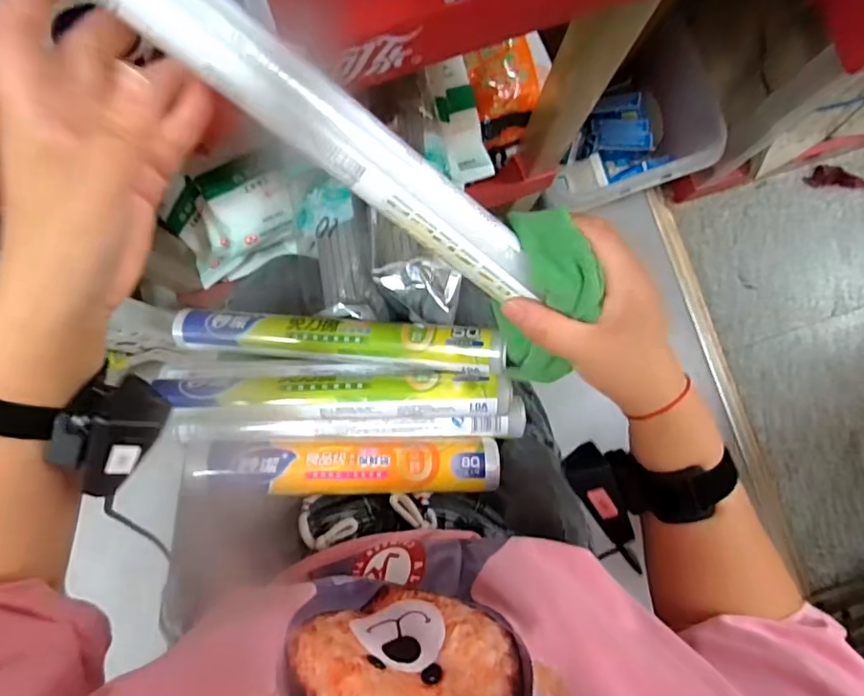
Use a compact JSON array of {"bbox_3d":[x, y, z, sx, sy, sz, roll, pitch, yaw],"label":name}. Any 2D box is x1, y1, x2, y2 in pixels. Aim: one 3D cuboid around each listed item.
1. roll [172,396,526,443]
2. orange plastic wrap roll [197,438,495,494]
[{"bbox_3d":[-0.068,0.065,0.465,0.296,0.032,0.033,-2,85,-2],"label":"roll"},{"bbox_3d":[-0.064,0.098,0.454,0.238,0.035,0.043,0,85,-2],"label":"orange plastic wrap roll"}]

